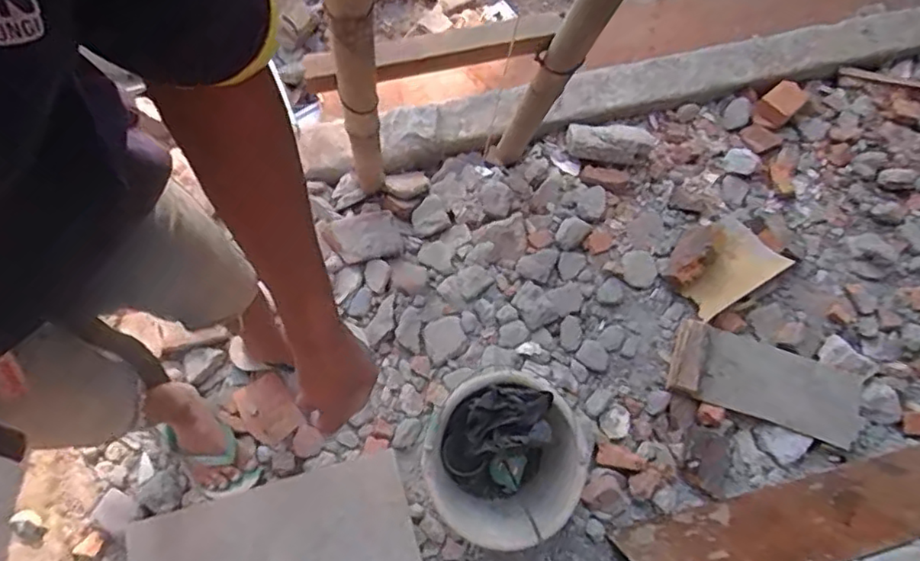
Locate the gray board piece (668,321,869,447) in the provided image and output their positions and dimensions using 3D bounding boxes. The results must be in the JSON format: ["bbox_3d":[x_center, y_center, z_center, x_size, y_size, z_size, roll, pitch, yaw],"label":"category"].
[{"bbox_3d":[0.624,0.207,1.233,0.390,0.057,0.157,20,78,0],"label":"gray board piece"}]

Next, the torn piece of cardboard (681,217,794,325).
[{"bbox_3d":[0.578,-0.035,1.325,0.234,0.055,0.165,-31,76,-14],"label":"torn piece of cardboard"}]

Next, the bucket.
[{"bbox_3d":[0.083,0.317,1.060,0.240,0.271,0.266,-28,75,-13],"label":"bucket"}]

